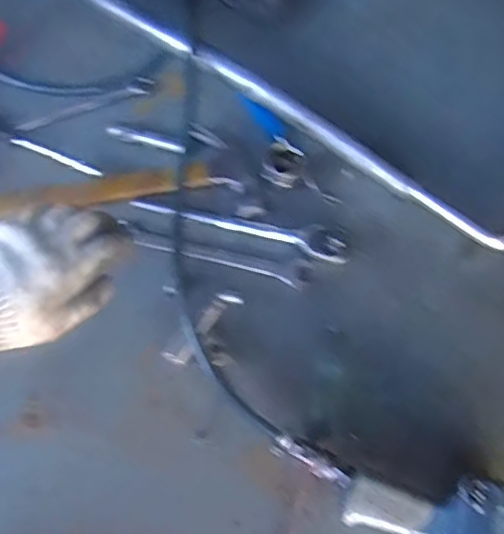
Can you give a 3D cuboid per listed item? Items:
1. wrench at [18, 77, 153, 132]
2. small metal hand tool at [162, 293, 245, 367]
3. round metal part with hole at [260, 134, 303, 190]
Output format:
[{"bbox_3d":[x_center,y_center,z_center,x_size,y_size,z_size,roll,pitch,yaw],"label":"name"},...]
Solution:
[{"bbox_3d":[-0.197,-0.194,0.724,0.166,0.013,0.016,-22,72,-10],"label":"wrench"},{"bbox_3d":[-0.050,0.063,0.627,0.024,0.005,0.098,40,73,11],"label":"small metal hand tool"},{"bbox_3d":[0.036,-0.119,0.692,0.043,0.030,0.043,1,70,-2],"label":"round metal part with hole"}]

